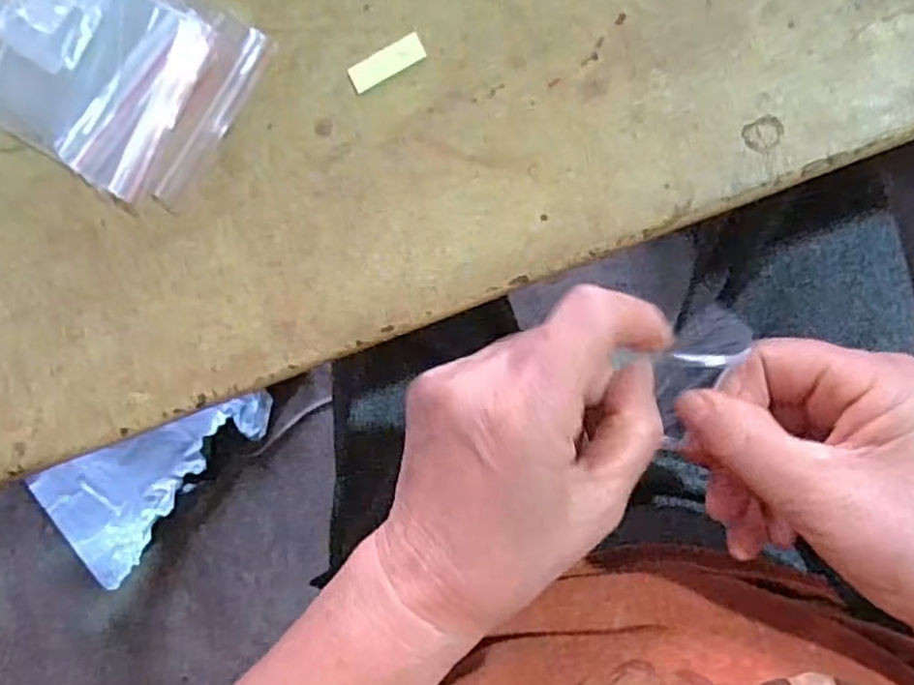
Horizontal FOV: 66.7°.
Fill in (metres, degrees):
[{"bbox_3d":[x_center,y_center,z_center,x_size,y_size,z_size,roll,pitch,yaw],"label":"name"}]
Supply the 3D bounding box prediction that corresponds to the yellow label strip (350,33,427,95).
[{"bbox_3d":[-0.025,-0.101,0.248,0.028,0.004,0.010,-27,87,7],"label":"yellow label strip"}]

